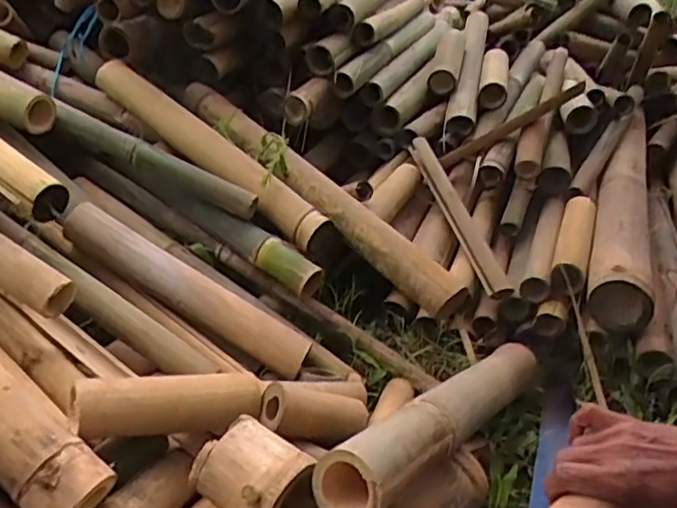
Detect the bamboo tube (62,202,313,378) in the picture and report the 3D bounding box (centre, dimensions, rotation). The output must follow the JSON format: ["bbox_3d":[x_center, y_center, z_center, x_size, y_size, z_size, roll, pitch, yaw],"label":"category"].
[{"bbox_3d":[-0.218,0.050,0.898,0.388,0.052,0.055,31,35,3],"label":"bamboo tube"}]

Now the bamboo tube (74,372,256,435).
[{"bbox_3d":[-0.189,0.170,0.704,0.203,0.066,0.050,4,28,-28],"label":"bamboo tube"}]

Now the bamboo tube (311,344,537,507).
[{"bbox_3d":[0.143,0.183,0.752,0.059,0.065,0.504,24,18,29],"label":"bamboo tube"}]

